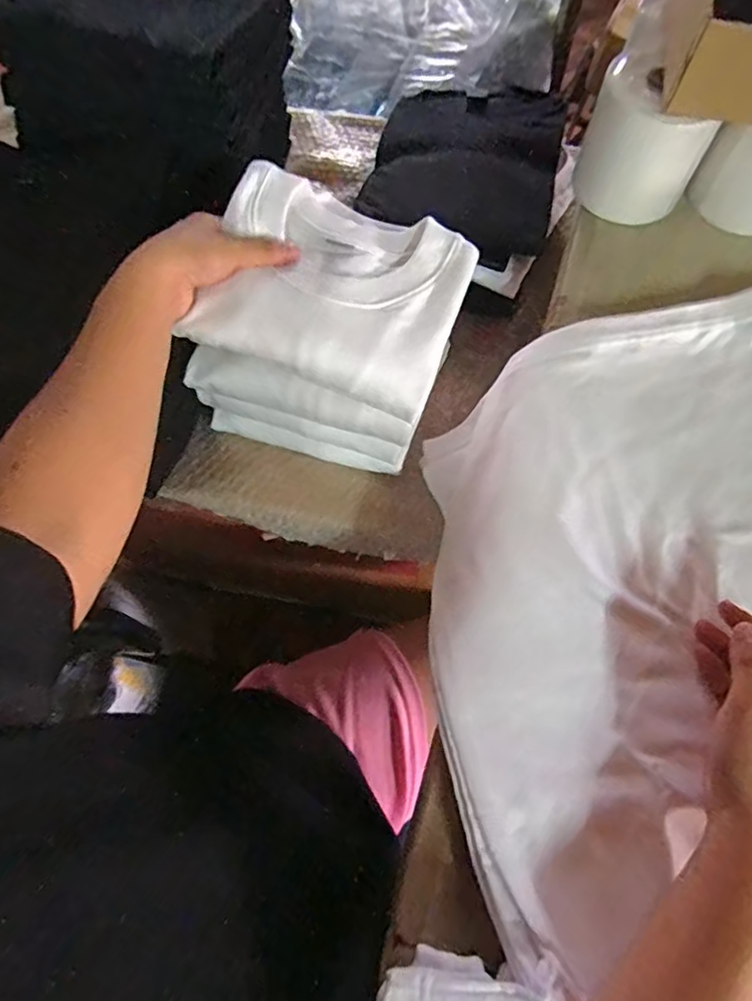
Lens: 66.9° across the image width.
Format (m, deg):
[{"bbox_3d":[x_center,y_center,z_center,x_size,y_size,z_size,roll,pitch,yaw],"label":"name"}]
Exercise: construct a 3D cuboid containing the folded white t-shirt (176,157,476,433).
[{"bbox_3d":[-0.031,-0.179,0.469,0.199,0.047,0.172,17,68,7],"label":"folded white t-shirt"}]

